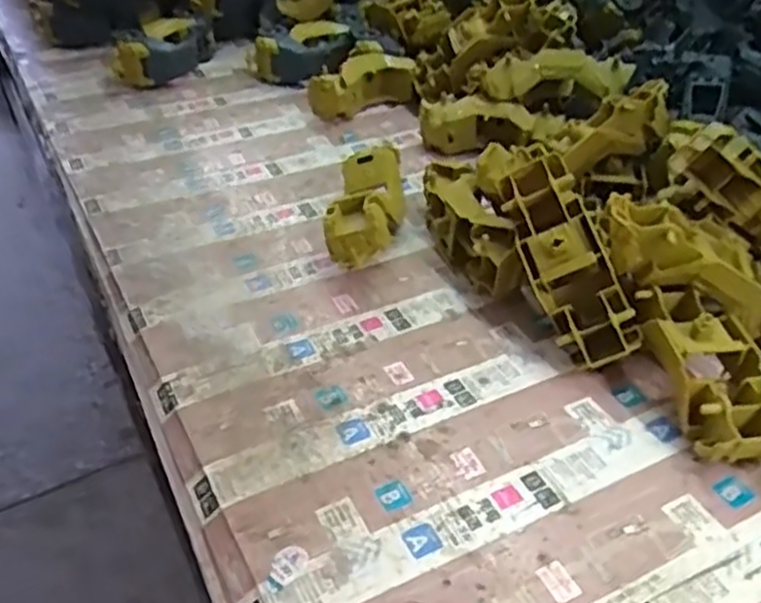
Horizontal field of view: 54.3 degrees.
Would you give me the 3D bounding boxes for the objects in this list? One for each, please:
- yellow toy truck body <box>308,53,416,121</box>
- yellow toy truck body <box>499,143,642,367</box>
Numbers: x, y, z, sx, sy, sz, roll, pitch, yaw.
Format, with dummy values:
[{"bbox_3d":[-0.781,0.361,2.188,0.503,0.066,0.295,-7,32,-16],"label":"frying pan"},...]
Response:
[{"bbox_3d":[-0.024,-0.265,0.909,0.136,0.048,0.060,-19,41,-22],"label":"yellow toy truck body"},{"bbox_3d":[0.140,-0.037,0.559,0.066,0.050,0.176,-15,69,-10],"label":"yellow toy truck body"}]

